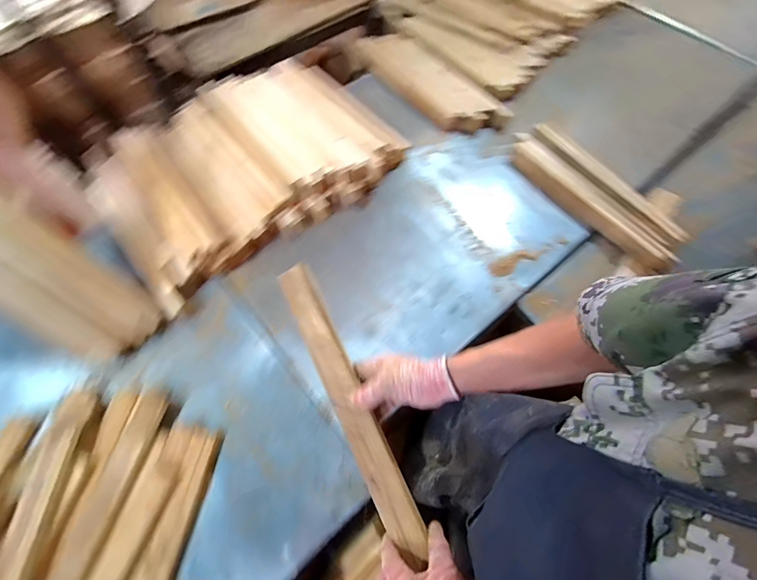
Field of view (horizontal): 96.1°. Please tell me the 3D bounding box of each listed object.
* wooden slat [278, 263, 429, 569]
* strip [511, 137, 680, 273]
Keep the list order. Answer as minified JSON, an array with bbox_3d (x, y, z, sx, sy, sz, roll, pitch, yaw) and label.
[{"bbox_3d":[-0.044,0.164,0.509,0.048,0.020,0.444,-24,77,-12],"label":"wooden slat"},{"bbox_3d":[0.553,-0.236,0.919,0.082,0.050,0.498,-33,70,-14],"label":"strip"}]

